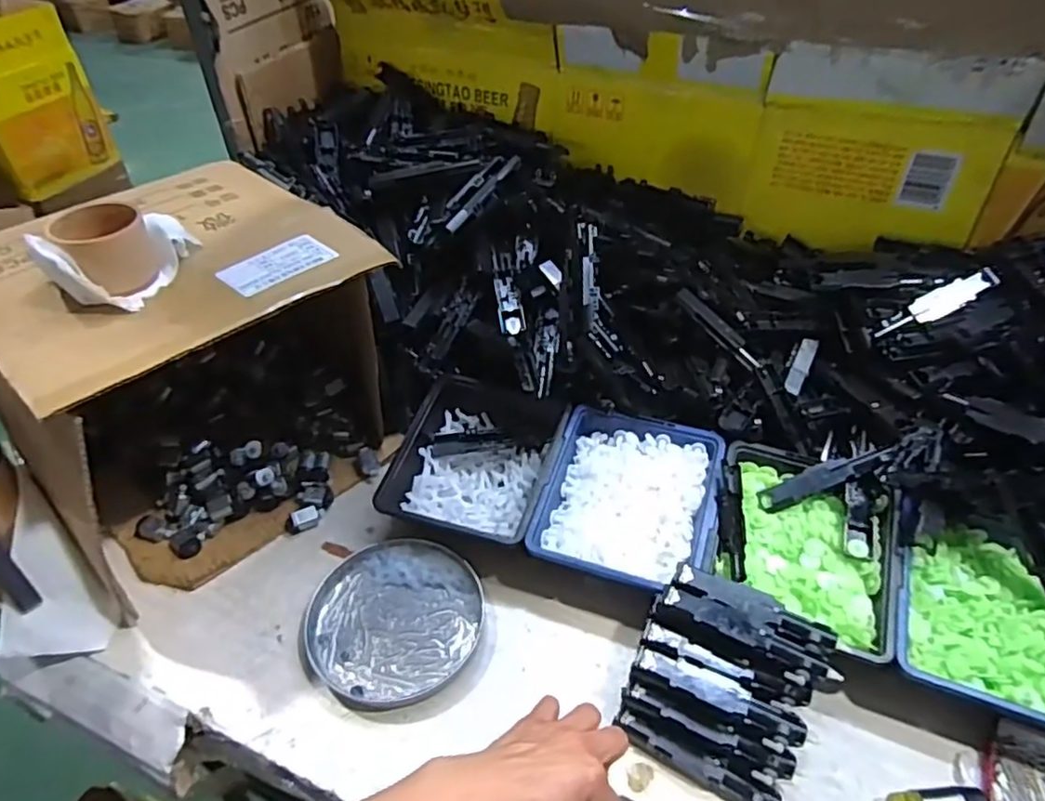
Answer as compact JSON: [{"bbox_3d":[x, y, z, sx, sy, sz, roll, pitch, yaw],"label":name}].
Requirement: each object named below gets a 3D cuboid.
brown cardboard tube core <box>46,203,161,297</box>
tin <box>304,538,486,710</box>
[{"bbox_3d":[-0.314,-0.115,0.493,0.061,0.052,0.053,-27,50,-25],"label":"brown cardboard tube core"},{"bbox_3d":[-0.107,0.185,0.550,0.143,0.018,0.138,0,44,0],"label":"tin"}]

